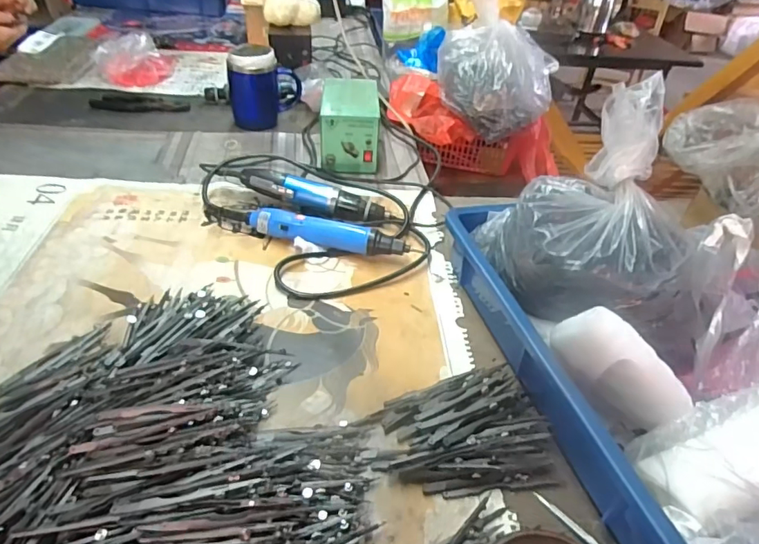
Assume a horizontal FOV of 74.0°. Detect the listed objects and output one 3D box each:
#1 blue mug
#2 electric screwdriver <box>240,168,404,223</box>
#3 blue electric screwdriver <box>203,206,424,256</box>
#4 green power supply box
[{"bbox_3d":[-0.197,-0.321,0.877,0.115,0.123,0.075,1,40,-6],"label":"blue mug"},{"bbox_3d":[-0.084,-0.100,0.694,0.213,0.046,0.035,12,40,6],"label":"electric screwdriver"},{"bbox_3d":[-0.097,-0.055,0.651,0.277,0.036,0.050,11,40,5],"label":"blue electric screwdriver"},{"bbox_3d":[-0.050,-0.236,0.817,0.085,0.097,0.145,1,40,-6],"label":"green power supply box"}]

